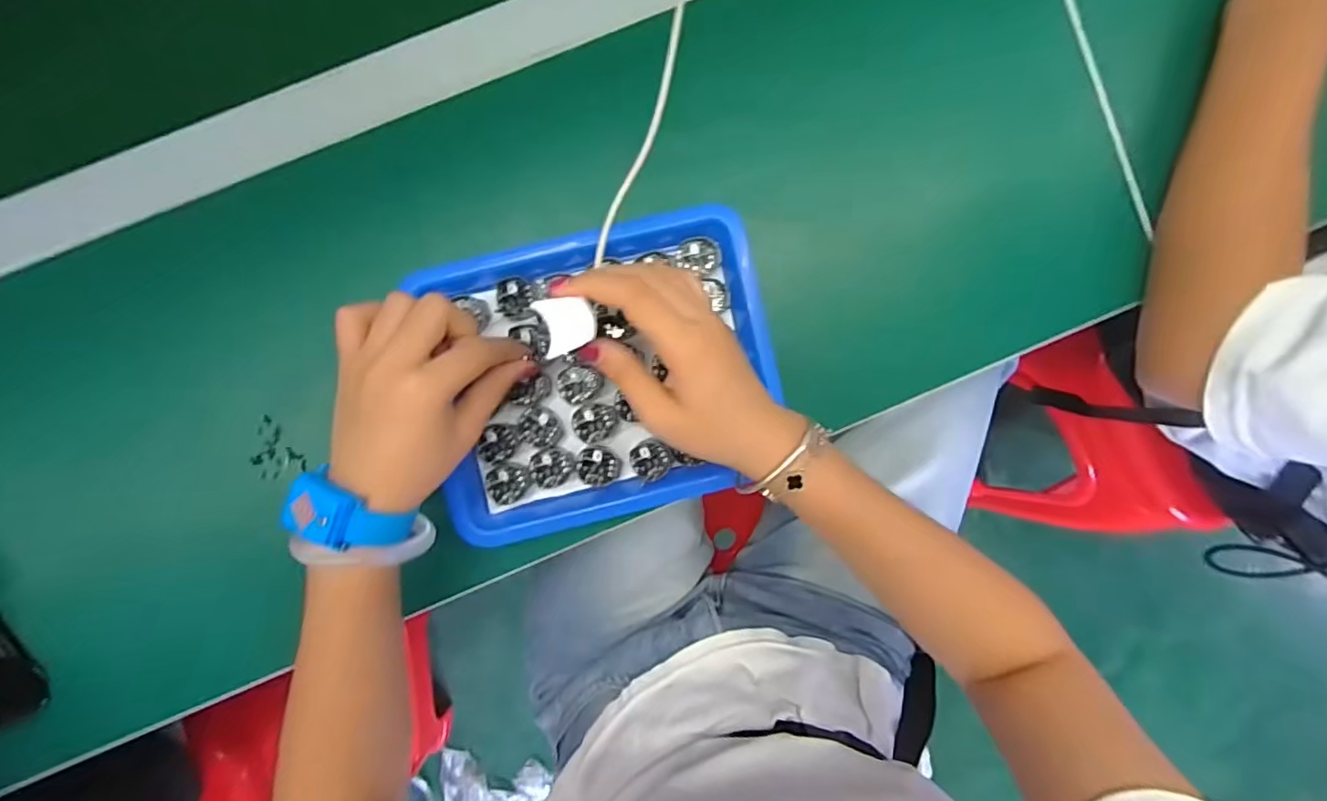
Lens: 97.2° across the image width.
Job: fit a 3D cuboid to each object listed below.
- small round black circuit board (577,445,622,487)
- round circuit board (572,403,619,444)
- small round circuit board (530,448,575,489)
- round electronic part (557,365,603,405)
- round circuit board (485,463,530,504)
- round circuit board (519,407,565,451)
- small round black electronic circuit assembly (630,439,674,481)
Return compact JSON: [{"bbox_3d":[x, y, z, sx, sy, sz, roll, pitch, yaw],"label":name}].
[{"bbox_3d":[-0.042,0.042,0.378,0.027,0.007,0.025,0,94,6],"label":"small round black circuit board"},{"bbox_3d":[-0.044,0.014,0.376,0.029,0.004,0.025,-14,93,6],"label":"round circuit board"},{"bbox_3d":[-0.072,0.044,0.377,0.027,0.005,0.025,0,94,6],"label":"small round circuit board"},{"bbox_3d":[-0.054,-0.011,0.375,0.028,0.004,0.023,-22,92,7],"label":"round electronic part"},{"bbox_3d":[-0.100,0.053,0.375,0.028,0.005,0.025,-19,92,7],"label":"round circuit board"},{"bbox_3d":[-0.079,0.017,0.376,0.026,0.005,0.026,0,94,6],"label":"round circuit board"},{"bbox_3d":[-0.008,0.038,0.378,0.026,0.007,0.026,0,94,6],"label":"small round black electronic circuit assembly"}]

